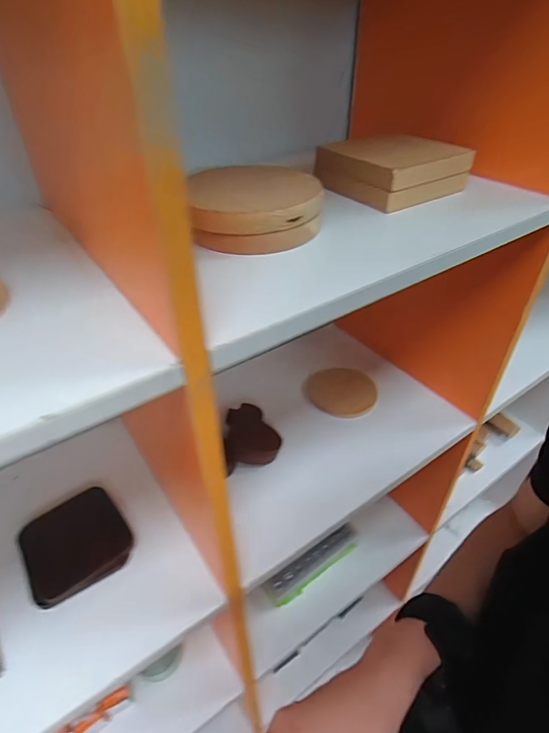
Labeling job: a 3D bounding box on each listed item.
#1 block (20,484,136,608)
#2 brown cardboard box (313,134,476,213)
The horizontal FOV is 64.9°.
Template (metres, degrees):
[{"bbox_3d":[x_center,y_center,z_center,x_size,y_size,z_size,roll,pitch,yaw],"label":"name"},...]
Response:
[{"bbox_3d":[-0.209,0.184,0.453,0.099,0.022,0.093,-25,46,-26],"label":"block"},{"bbox_3d":[0.114,-0.195,0.423,0.117,0.039,0.100,-24,46,-25],"label":"brown cardboard box"}]

